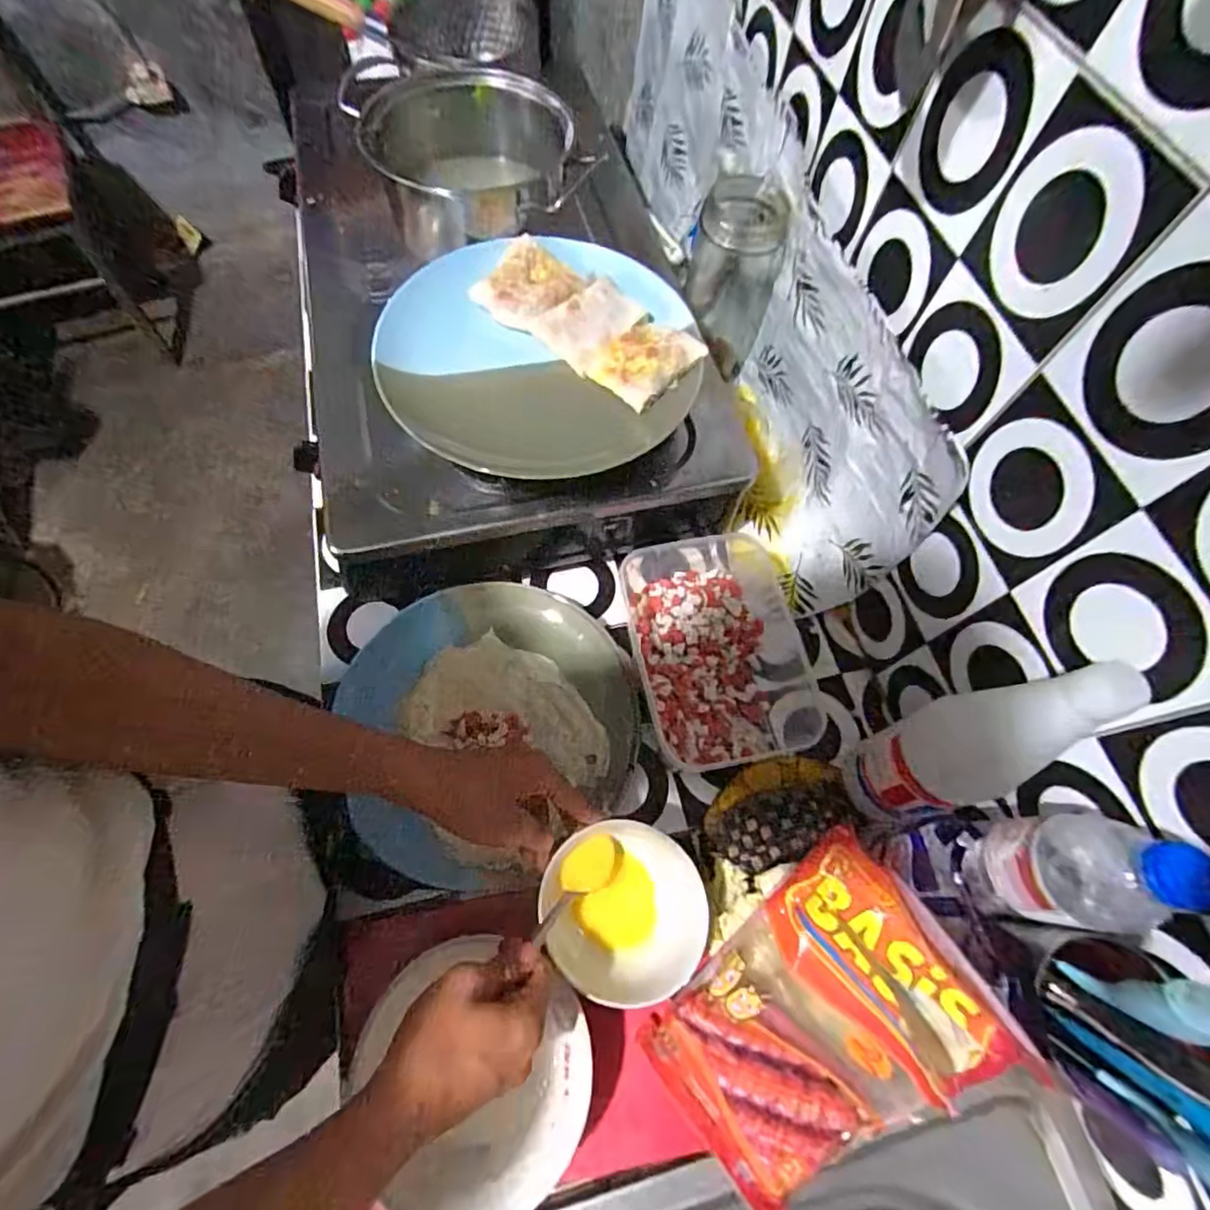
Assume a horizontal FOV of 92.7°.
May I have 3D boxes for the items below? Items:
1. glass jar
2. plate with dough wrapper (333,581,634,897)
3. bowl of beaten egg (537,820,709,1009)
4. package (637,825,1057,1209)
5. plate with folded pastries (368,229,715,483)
[{"bbox_3d":[0.130,-0.336,0.607,0.085,0.182,0.083,11,65,2],"label":"glass jar"},{"bbox_3d":[-0.094,0.096,0.505,0.247,0.031,0.249,1,65,-3],"label":"plate with dough wrapper"},{"bbox_3d":[0.012,0.232,0.432,0.112,0.058,0.122,1,65,-3],"label":"bowl of beaten egg"},{"bbox_3d":[0.131,0.272,0.369,0.218,0.045,0.146,-45,68,13],"label":"package"},{"bbox_3d":[-0.052,-0.208,0.482,0.255,0.028,0.242,1,65,-3],"label":"plate with folded pastries"}]

